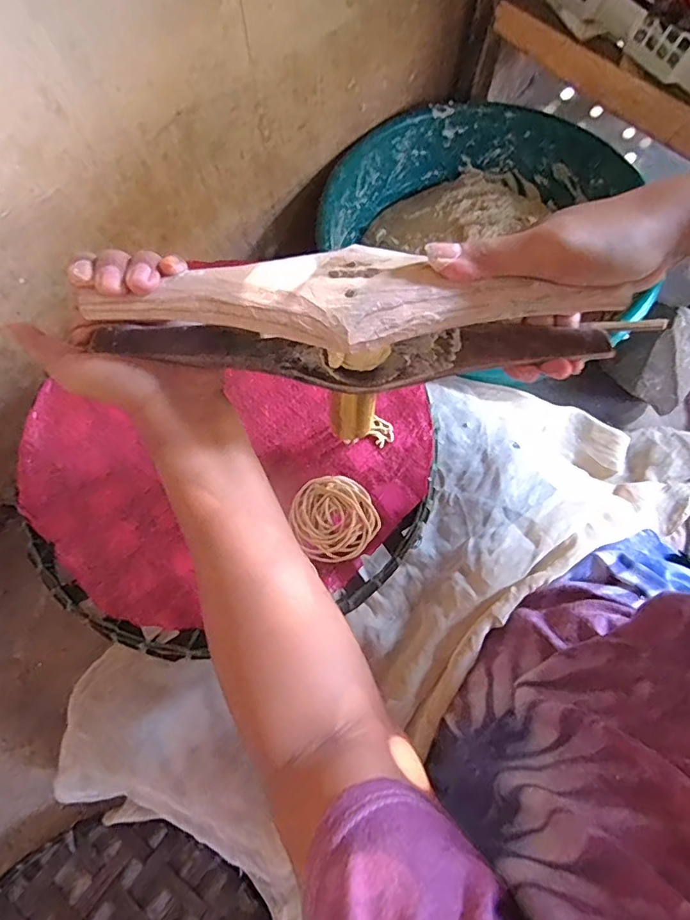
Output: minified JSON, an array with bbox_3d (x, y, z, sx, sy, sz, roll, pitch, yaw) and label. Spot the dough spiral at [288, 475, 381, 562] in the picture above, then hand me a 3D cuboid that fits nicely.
[{"bbox_3d":[-0.008,0.046,0.403,0.064,0.006,0.067,0,69,0],"label":"dough spiral"}]

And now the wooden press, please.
[{"bbox_3d":[0.010,-0.066,0.323,0.310,0.134,0.058,2,69,0],"label":"wooden press"}]

